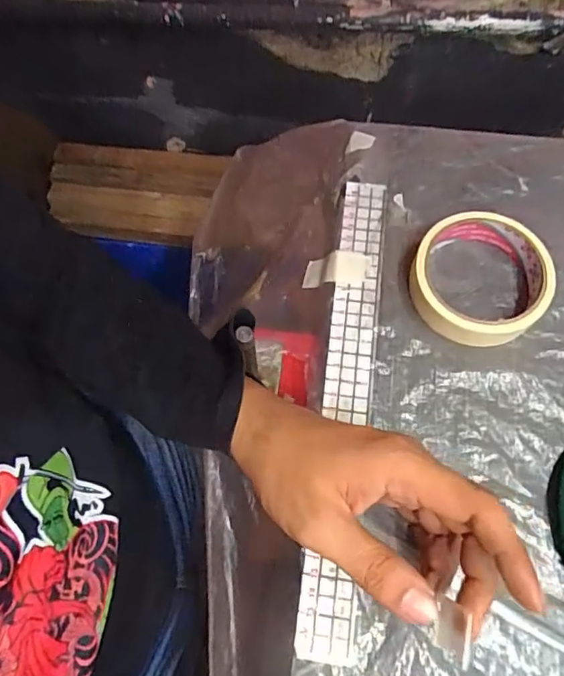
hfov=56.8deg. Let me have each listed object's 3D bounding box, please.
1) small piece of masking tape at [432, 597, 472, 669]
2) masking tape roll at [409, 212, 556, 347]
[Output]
[{"bbox_3d":[0.078,0.137,0.241,0.017,0.007,0.026,6,86,35],"label":"small piece of masking tape"},{"bbox_3d":[0.135,-0.042,0.358,0.087,0.029,0.087,-1,67,2],"label":"masking tape roll"}]

